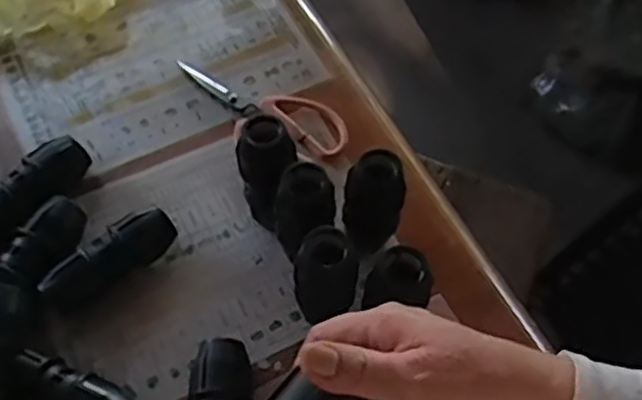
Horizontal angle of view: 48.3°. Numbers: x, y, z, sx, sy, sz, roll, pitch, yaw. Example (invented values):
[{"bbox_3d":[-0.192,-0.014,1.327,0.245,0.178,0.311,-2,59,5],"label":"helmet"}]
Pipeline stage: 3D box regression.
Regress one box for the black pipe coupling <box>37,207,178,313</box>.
[{"bbox_3d":[-0.172,0.049,0.584,0.111,0.033,0.035,-35,67,-18],"label":"black pipe coupling"}]

